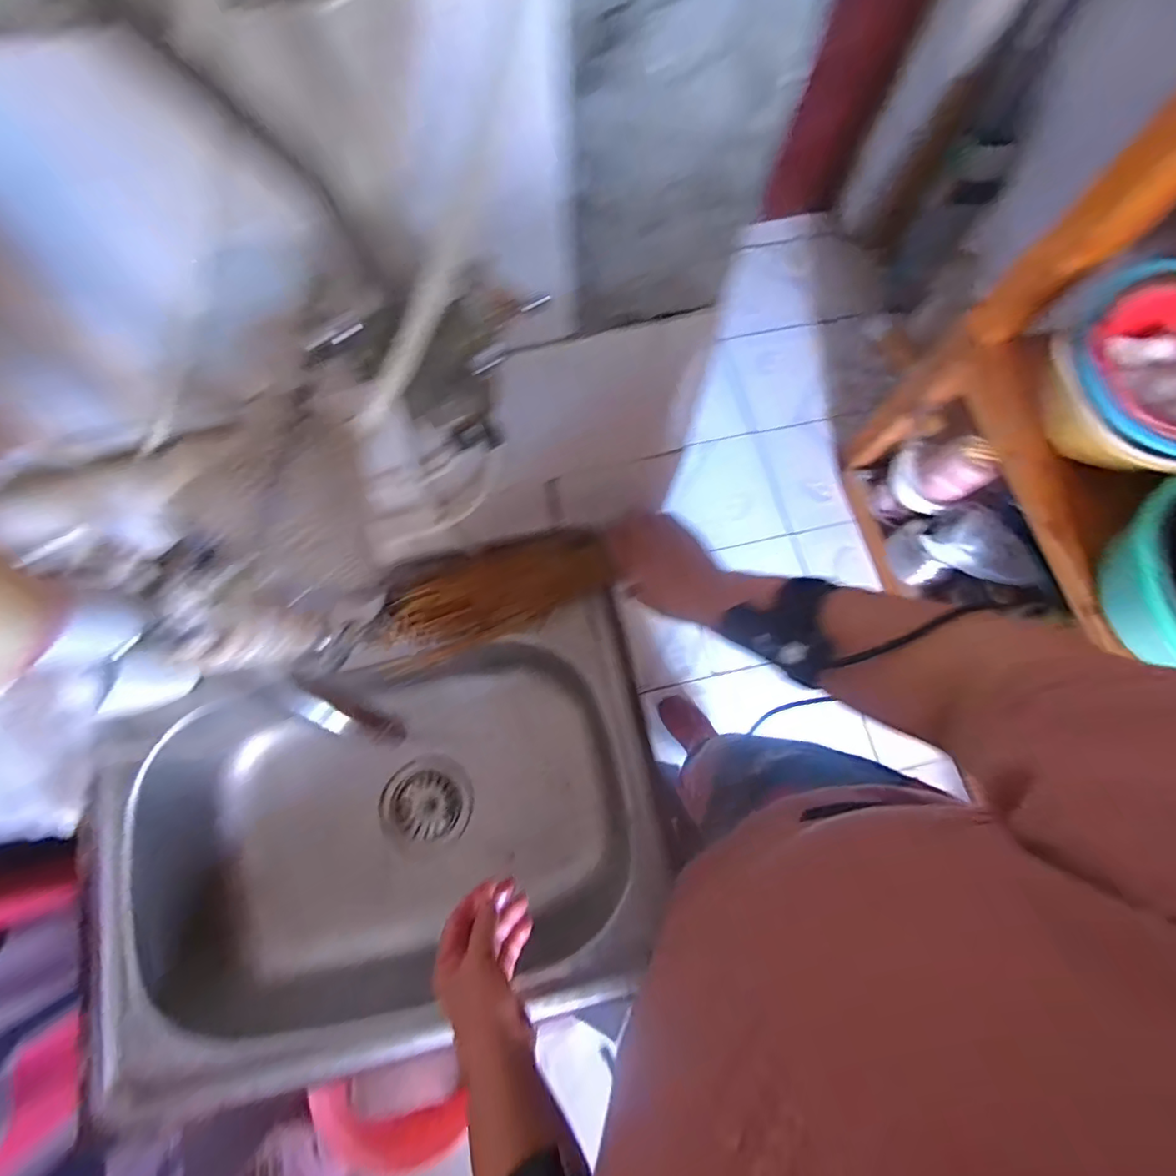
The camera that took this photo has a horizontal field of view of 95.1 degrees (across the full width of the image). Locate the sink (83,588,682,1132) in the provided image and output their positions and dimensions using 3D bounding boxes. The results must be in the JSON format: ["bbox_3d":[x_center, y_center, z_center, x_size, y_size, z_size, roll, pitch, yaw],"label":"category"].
[{"bbox_3d":[-0.185,0.264,0.592,0.513,0.210,0.340,-14,76,-5],"label":"sink"}]

